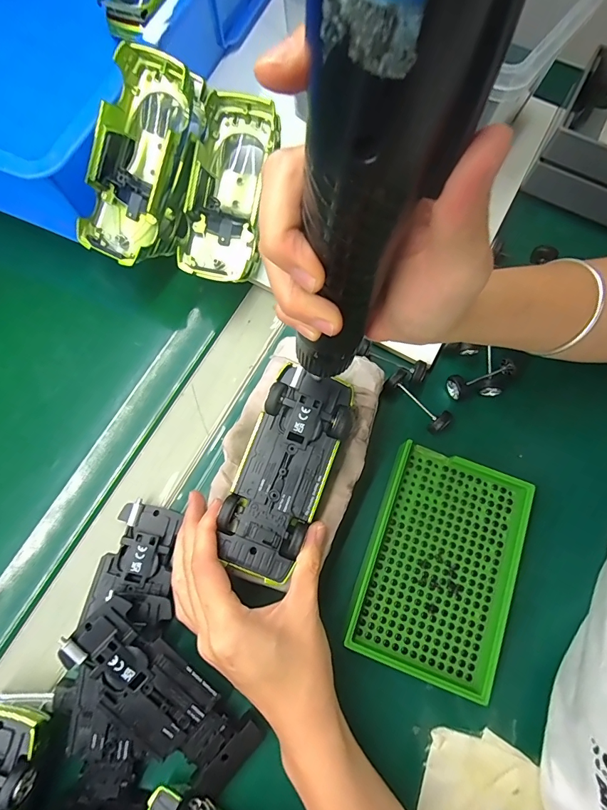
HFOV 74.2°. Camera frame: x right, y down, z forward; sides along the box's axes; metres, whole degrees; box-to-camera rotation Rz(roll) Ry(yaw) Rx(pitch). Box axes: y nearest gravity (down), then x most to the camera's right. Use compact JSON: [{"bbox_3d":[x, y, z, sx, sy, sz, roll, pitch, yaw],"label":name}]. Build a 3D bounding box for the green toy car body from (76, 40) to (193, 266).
[{"bbox_3d":[-0.114,-0.171,0.285,0.057,0.034,0.134,24,103,10],"label":"green toy car body"}]

